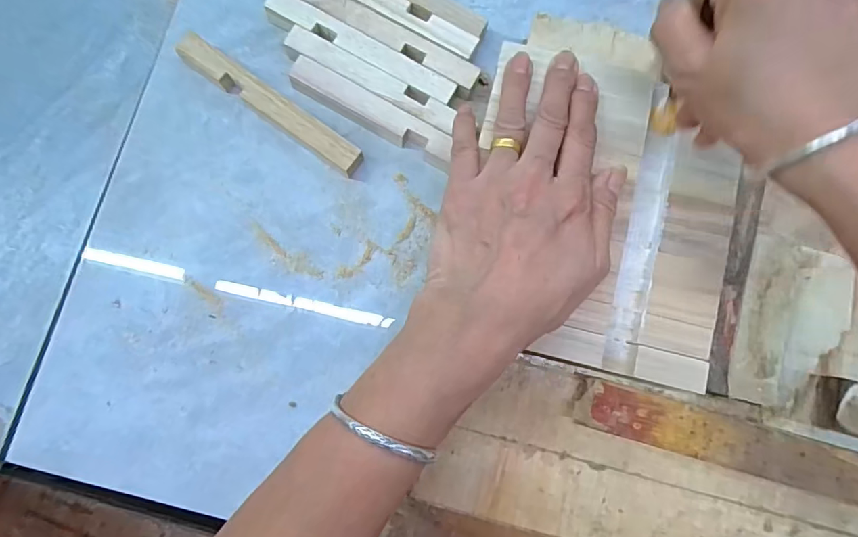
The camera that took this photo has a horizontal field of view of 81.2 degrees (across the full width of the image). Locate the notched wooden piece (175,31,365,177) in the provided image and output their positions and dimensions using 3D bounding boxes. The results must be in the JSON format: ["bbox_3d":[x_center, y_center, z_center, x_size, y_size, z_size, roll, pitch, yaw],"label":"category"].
[{"bbox_3d":[-0.112,-0.116,0.359,0.151,0.022,0.020,36,81,5],"label":"notched wooden piece"}]

